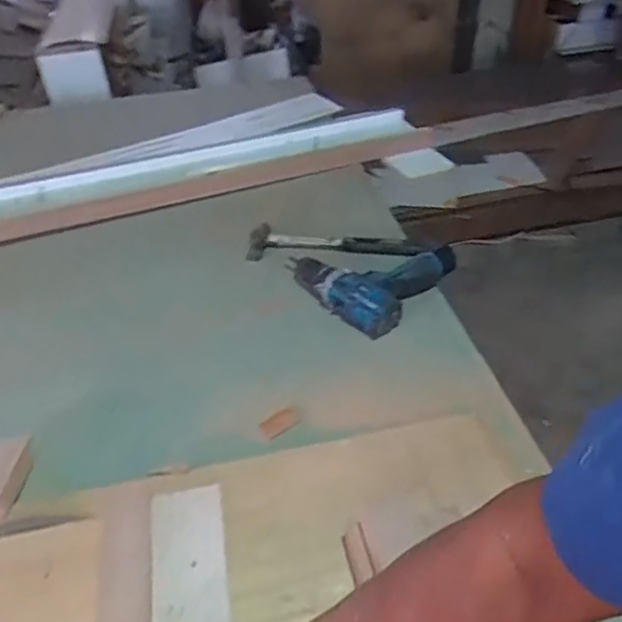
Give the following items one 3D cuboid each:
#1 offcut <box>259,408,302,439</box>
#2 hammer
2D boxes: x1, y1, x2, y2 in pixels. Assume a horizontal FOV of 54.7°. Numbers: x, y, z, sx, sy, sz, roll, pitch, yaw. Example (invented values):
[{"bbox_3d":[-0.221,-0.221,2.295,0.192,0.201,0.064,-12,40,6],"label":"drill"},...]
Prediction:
[{"bbox_3d":[-0.036,0.134,0.727,0.049,0.009,0.023,-27,43,-26],"label":"offcut"},{"bbox_3d":[0.042,-0.113,1.017,0.303,0.032,0.075,2,39,9],"label":"hammer"}]

